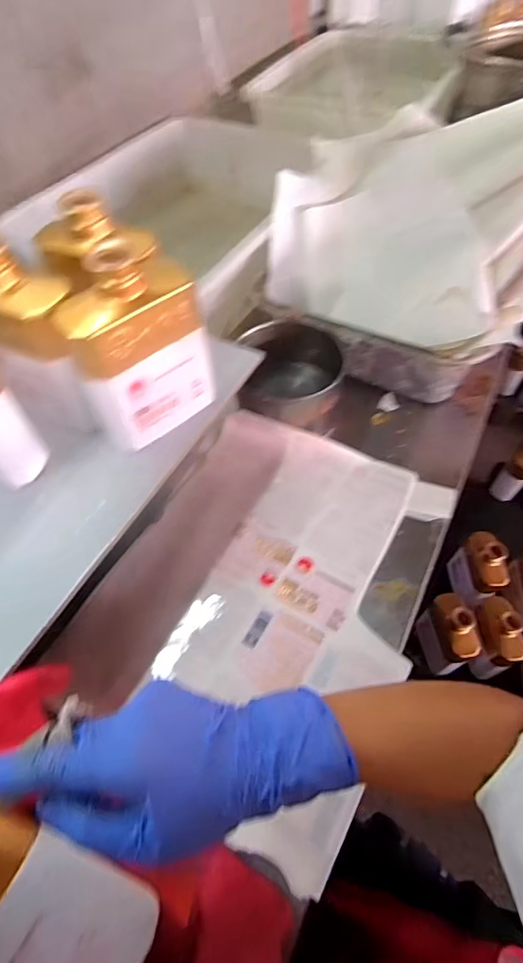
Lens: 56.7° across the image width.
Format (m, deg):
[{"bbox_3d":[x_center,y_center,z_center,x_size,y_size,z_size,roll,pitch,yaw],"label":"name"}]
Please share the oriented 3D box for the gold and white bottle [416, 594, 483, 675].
[{"bbox_3d":[0.338,0.280,0.883,0.052,0.157,0.106,-12,57,-8],"label":"gold and white bottle"}]

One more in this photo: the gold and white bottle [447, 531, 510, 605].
[{"bbox_3d":[0.426,0.177,0.941,0.054,0.164,0.106,-2,56,-2],"label":"gold and white bottle"}]

